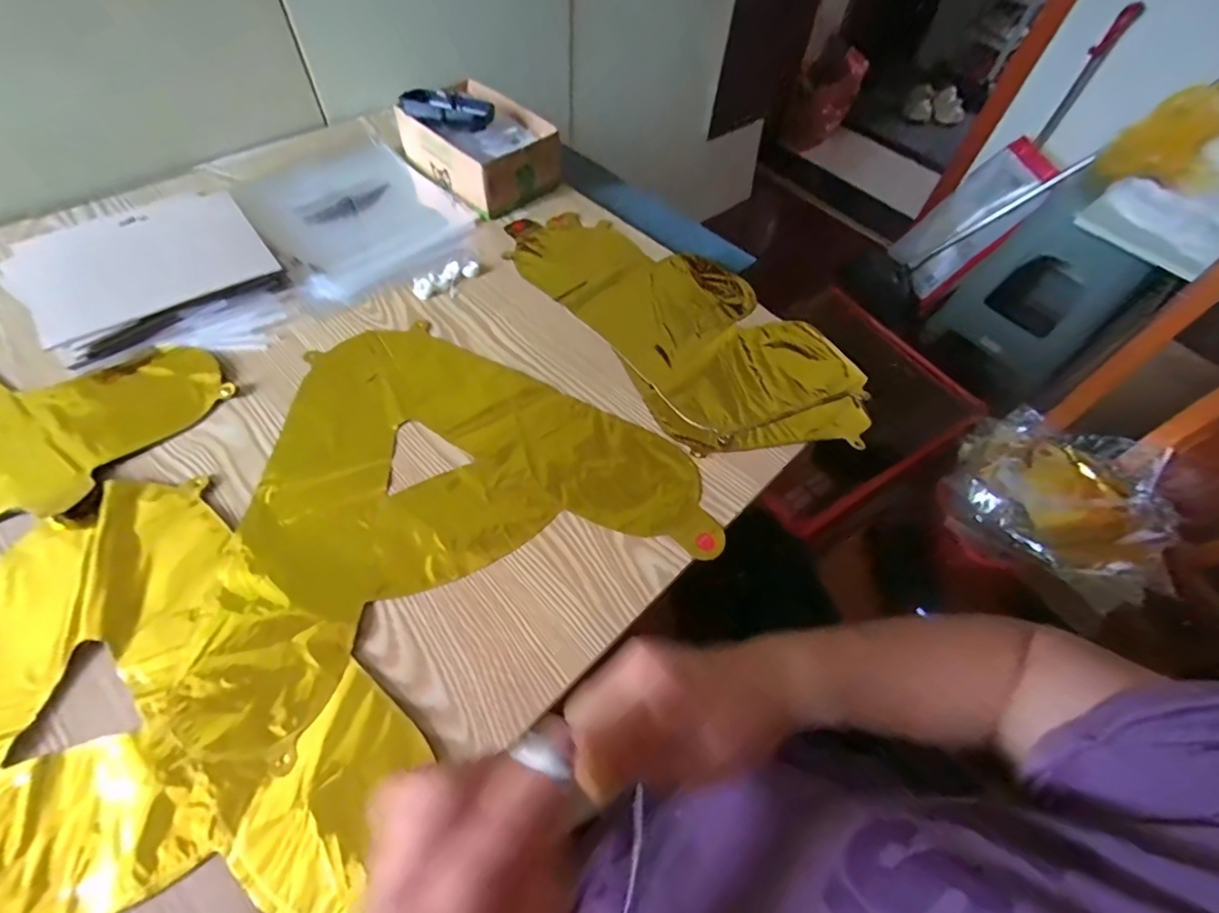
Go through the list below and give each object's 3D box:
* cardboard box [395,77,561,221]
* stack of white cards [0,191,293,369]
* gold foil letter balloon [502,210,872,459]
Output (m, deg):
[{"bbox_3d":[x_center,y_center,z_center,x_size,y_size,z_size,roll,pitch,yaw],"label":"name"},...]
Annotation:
[{"bbox_3d":[-0.171,-0.406,0.678,0.131,0.071,0.191,-39,67,-25],"label":"cardboard box"},{"bbox_3d":[-0.461,-0.189,0.514,0.204,0.021,0.168,-34,65,-24],"label":"stack of white cards"},{"bbox_3d":[0.073,-0.159,0.560,0.207,0.014,0.422,-29,63,-21],"label":"gold foil letter balloon"}]

